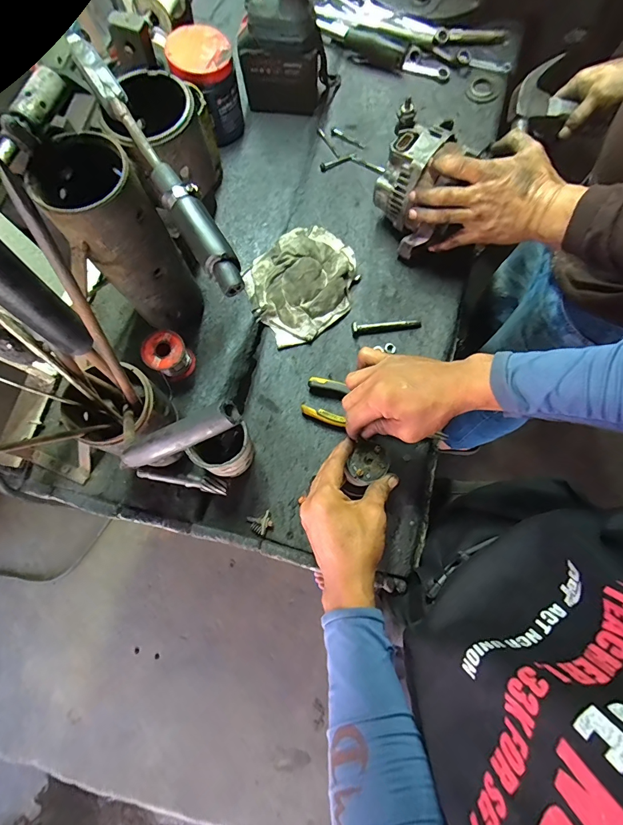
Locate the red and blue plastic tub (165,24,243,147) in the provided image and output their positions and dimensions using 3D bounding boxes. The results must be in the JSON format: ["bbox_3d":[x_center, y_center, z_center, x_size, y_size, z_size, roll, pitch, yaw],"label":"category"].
[{"bbox_3d":[-0.153,-0.483,0.564,0.086,0.110,0.089,0,77,1],"label":"red and blue plastic tub"}]

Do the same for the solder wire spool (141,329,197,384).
[{"bbox_3d":[-0.188,-0.074,0.502,0.045,0.058,0.051,34,80,8],"label":"solder wire spool"}]

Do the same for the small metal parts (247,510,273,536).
[{"bbox_3d":[-0.064,0.142,0.479,0.029,0.010,0.026,-18,78,-3],"label":"small metal parts"}]

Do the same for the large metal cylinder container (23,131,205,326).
[{"bbox_3d":[-0.201,-0.186,0.435,0.084,0.218,0.099,-30,79,-6],"label":"large metal cylinder container"}]

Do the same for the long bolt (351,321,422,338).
[{"bbox_3d":[0.109,-0.124,0.547,0.099,0.015,0.016,-7,77,-1],"label":"long bolt"}]

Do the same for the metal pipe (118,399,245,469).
[{"bbox_3d":[-0.082,0.016,0.232,0.081,0.013,0.017,-23,77,15],"label":"metal pipe"}]

